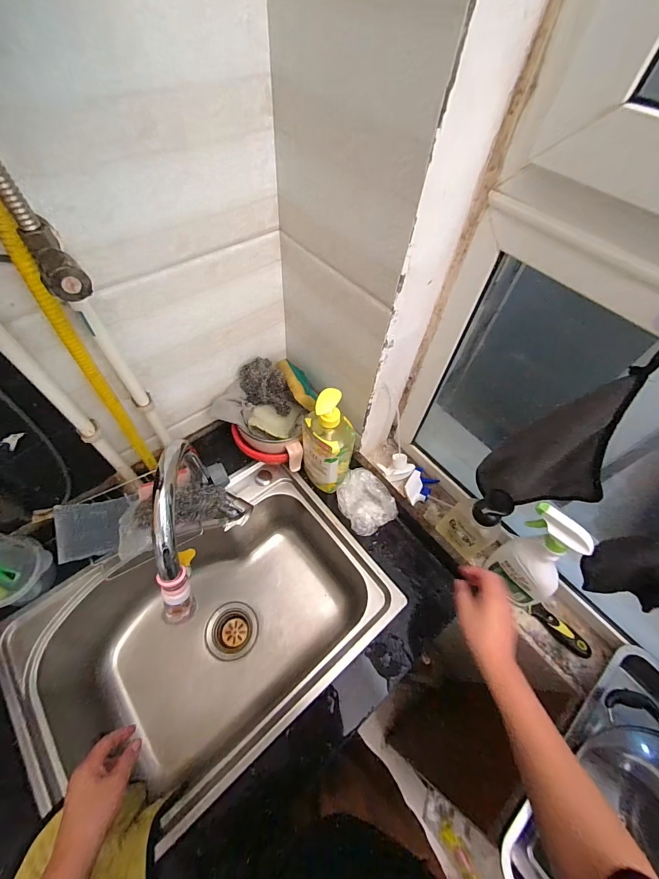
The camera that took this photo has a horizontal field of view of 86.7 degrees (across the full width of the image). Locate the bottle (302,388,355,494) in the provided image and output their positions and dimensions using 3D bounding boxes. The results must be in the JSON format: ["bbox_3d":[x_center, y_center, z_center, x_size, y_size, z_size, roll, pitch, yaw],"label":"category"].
[{"bbox_3d":[-0.002,0.014,0.651,0.091,0.255,0.076,-6,58,-7],"label":"bottle"}]

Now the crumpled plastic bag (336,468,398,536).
[{"bbox_3d":[0.069,0.121,0.707,0.089,0.057,0.121,-29,64,-20],"label":"crumpled plastic bag"}]

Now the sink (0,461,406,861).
[{"bbox_3d":[-0.210,0.365,0.697,0.570,0.231,0.408,-35,66,-22],"label":"sink"}]

